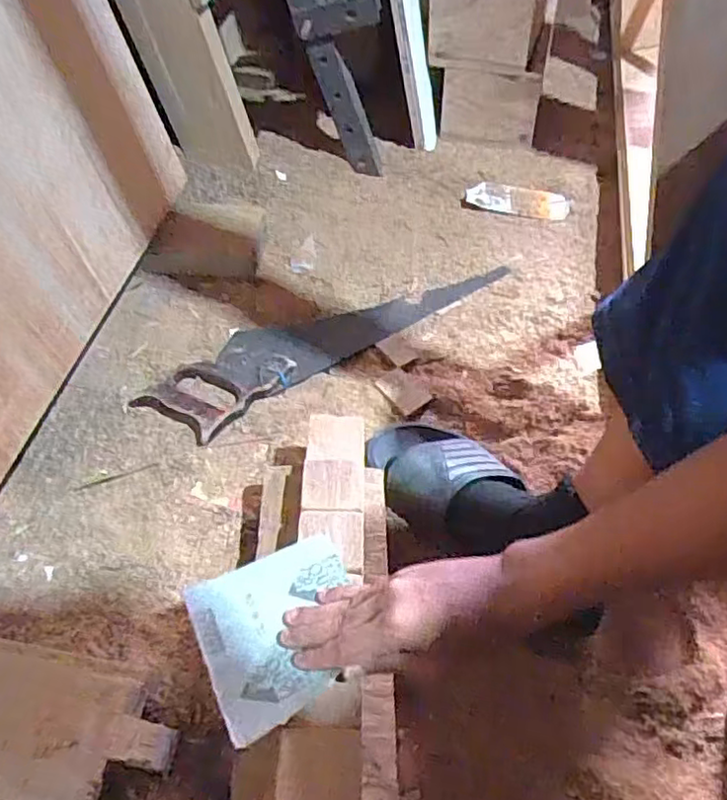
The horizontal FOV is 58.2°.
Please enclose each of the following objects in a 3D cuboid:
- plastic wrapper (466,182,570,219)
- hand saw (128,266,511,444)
[{"bbox_3d":[0.235,-0.306,0.990,0.149,0.011,0.064,14,52,8],"label":"plastic wrapper"},{"bbox_3d":[-0.032,-0.088,0.796,0.468,0.018,0.102,-32,59,-25],"label":"hand saw"}]

